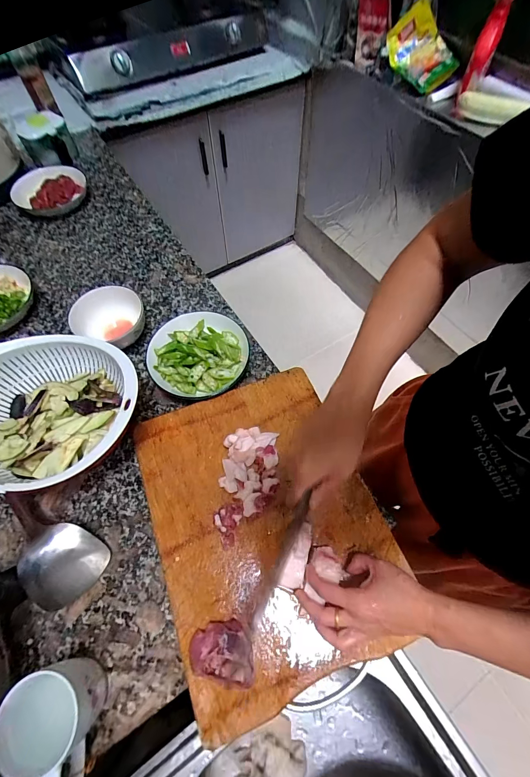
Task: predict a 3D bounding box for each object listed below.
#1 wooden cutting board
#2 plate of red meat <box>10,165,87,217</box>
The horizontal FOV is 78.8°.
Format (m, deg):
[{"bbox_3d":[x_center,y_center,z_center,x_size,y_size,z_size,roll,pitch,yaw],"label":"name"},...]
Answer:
[{"bbox_3d":[-0.001,0.167,0.443,0.295,0.031,0.387,-20,64,-9],"label":"wooden cutting board"},{"bbox_3d":[-0.535,-0.493,0.807,0.161,0.037,0.162,-13,63,-9],"label":"plate of red meat"}]

